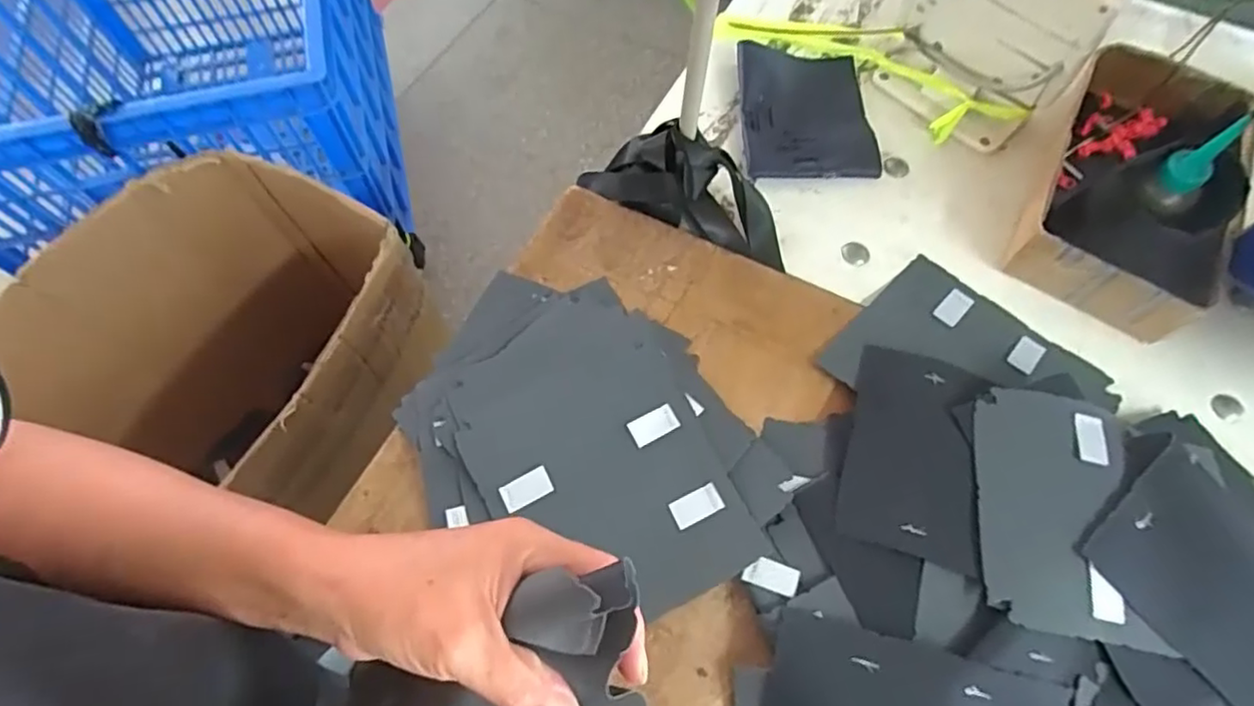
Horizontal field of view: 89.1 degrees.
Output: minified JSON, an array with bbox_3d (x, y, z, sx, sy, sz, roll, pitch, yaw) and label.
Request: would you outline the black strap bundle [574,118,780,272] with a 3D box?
[{"bbox_3d":[0.052,-0.158,0.570,0.216,0.057,0.067,26,67,12],"label":"black strap bundle"}]

